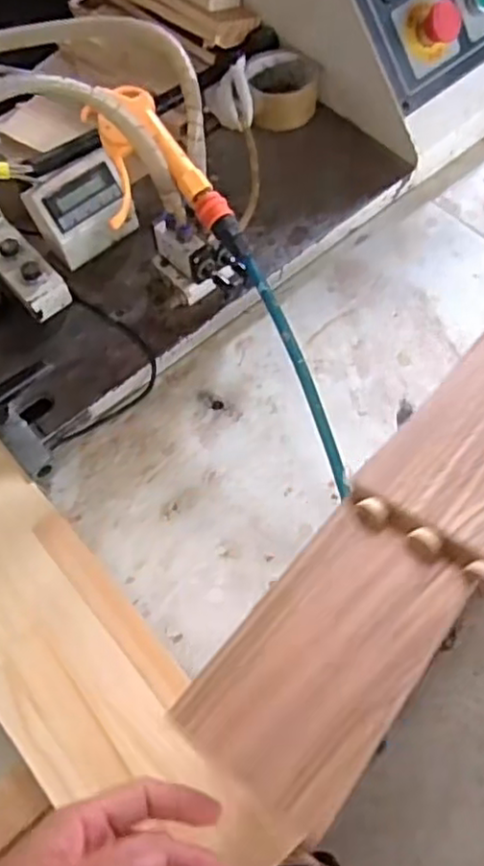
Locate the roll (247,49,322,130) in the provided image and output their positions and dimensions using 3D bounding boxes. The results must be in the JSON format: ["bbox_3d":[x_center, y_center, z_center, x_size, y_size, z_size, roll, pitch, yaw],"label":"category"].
[{"bbox_3d":[0.047,-0.393,0.756,0.079,0.045,0.085,-1,64,2],"label":"roll"}]

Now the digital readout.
[{"bbox_3d":[-0.155,-0.218,0.658,0.092,0.080,0.044,-36,68,-14],"label":"digital readout"}]

